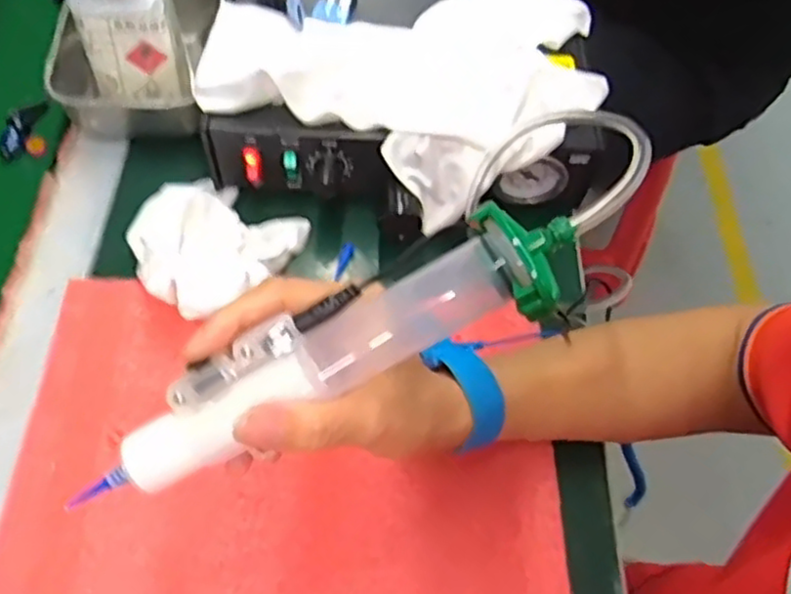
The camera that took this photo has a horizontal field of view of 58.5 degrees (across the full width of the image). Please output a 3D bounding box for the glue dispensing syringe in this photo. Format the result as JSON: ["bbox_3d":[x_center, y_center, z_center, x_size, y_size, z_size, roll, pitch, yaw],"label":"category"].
[{"bbox_3d":[-0.021,0.024,0.255,0.183,0.035,0.048,-26,63,2],"label":"glue dispensing syringe"}]

